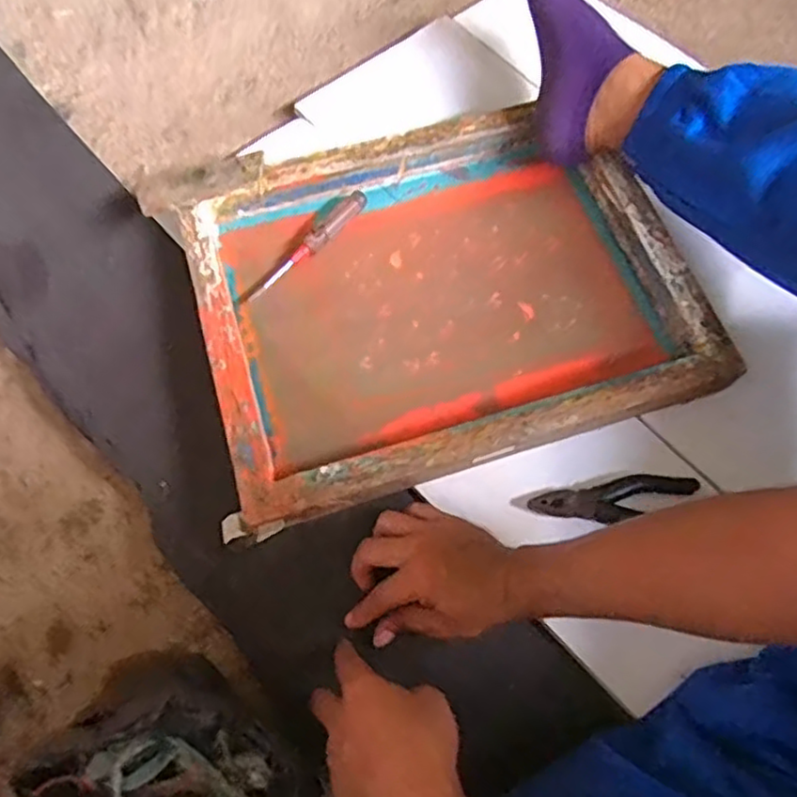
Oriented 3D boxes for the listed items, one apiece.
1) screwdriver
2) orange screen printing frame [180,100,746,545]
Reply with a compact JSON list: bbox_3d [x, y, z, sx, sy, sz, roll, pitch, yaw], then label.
[{"bbox_3d":[-0.087,-0.154,0.693,0.024,0.014,0.164,38,74,13],"label":"screwdriver"},{"bbox_3d":[0.038,-0.107,0.659,0.442,0.056,0.358,-16,70,-6],"label":"orange screen printing frame"}]

